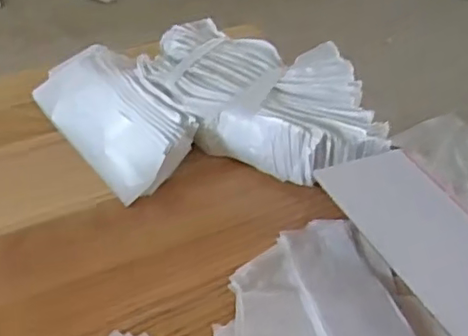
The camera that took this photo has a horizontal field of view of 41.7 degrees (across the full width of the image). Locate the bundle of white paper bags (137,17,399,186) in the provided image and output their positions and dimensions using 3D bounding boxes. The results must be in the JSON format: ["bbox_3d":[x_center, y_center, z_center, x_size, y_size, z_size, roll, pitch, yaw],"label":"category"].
[{"bbox_3d":[0.040,-0.090,0.801,0.306,0.081,0.214,13,44,8],"label":"bundle of white paper bags"}]

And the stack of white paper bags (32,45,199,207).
[{"bbox_3d":[-0.155,-0.080,0.790,0.130,0.062,0.272,-27,52,-29],"label":"stack of white paper bags"}]

